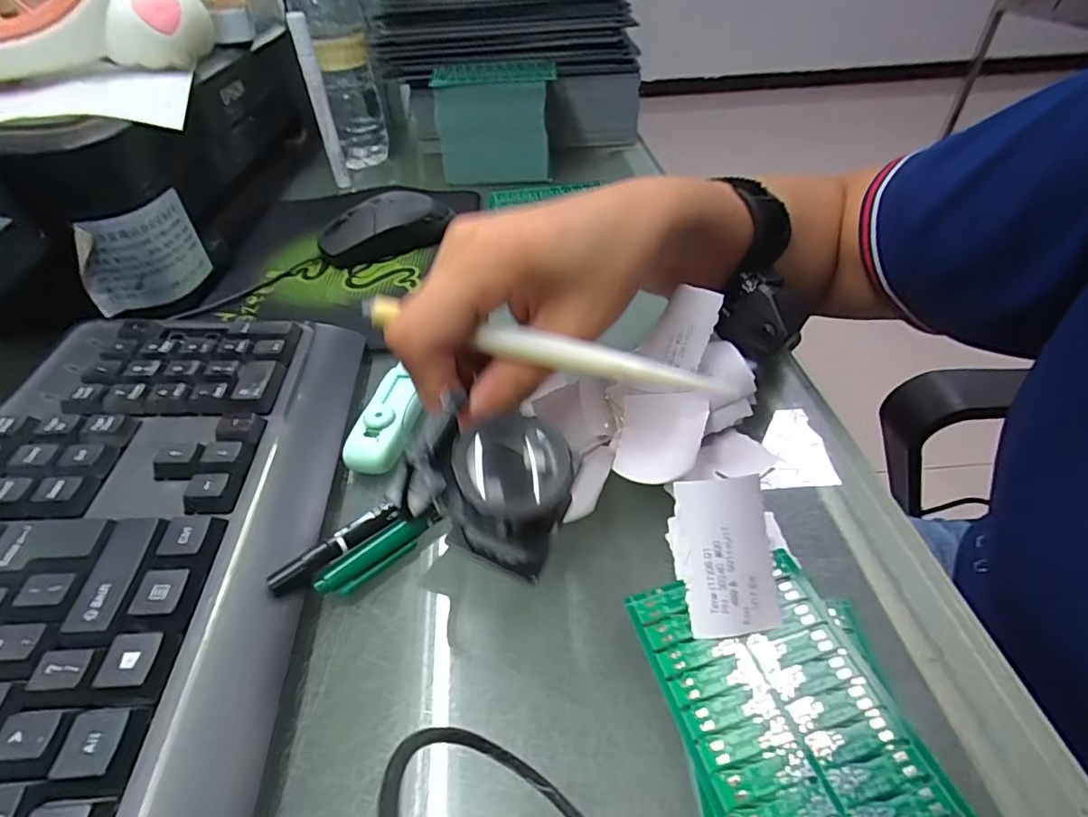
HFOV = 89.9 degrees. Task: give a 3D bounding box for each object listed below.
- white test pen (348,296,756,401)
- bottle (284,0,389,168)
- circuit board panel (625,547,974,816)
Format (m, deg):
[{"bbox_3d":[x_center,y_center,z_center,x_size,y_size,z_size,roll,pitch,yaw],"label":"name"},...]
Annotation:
[{"bbox_3d":[0.003,-0.021,0.197,0.138,0.010,0.007,13,44,0],"label":"white test pen"},{"bbox_3d":[-0.201,-0.353,0.526,0.063,0.212,0.050,-14,44,-11],"label":"bottle"},{"bbox_3d":[0.079,0.098,0.178,0.069,0.004,0.098,-13,44,-10],"label":"circuit board panel"}]

